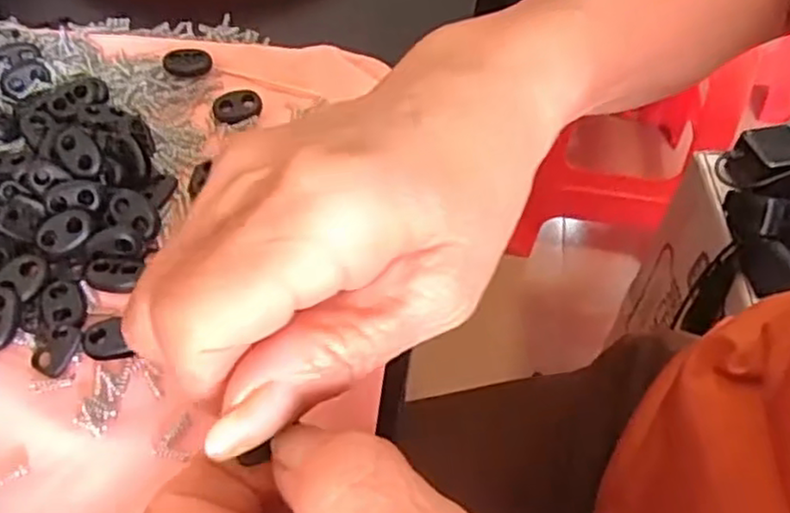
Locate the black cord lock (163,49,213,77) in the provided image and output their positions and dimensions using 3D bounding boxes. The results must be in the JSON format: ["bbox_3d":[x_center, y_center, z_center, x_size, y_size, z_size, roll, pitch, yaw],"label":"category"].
[{"bbox_3d":[-0.098,-0.091,0.324,0.021,0.010,0.013,-16,53,-13],"label":"black cord lock"}]

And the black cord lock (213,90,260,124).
[{"bbox_3d":[-0.071,-0.068,0.310,0.021,0.005,0.013,-17,53,-14],"label":"black cord lock"}]

